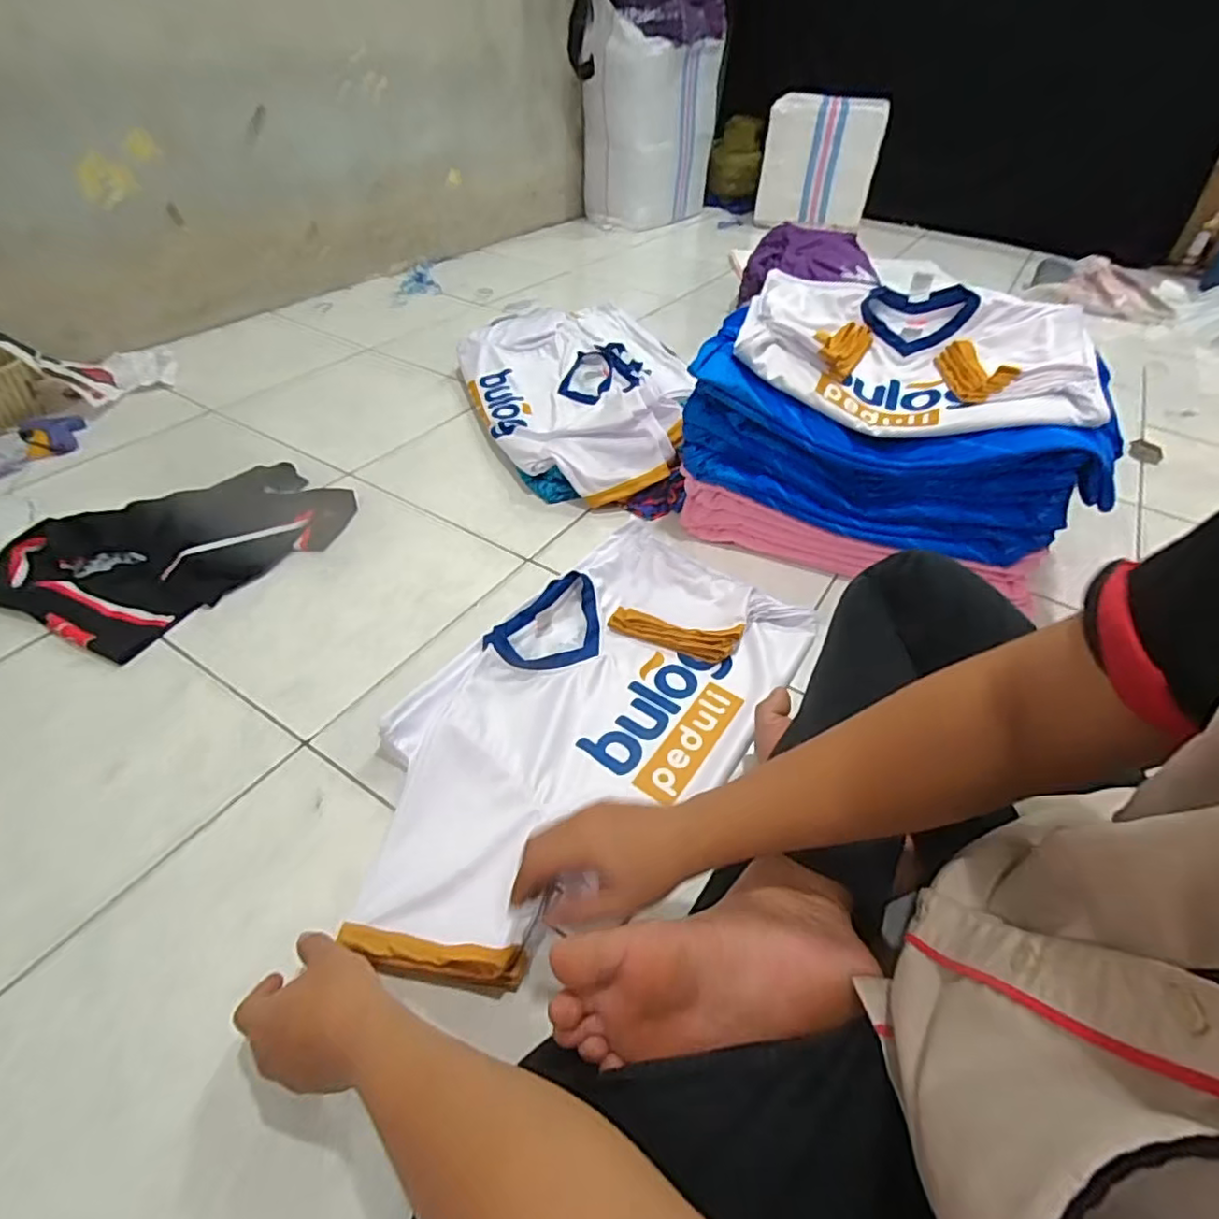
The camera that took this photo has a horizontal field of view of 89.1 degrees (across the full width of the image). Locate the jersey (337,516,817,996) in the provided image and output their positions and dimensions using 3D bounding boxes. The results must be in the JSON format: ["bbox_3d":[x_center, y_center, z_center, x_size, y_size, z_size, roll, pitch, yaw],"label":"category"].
[{"bbox_3d":[-0.018,0.115,0.719,0.342,0.045,0.619,23,47,21],"label":"jersey"}]

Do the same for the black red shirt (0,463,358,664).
[{"bbox_3d":[-0.632,-0.112,0.912,0.318,0.052,0.428,27,49,24],"label":"black red shirt"}]

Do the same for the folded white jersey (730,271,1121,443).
[{"bbox_3d":[0.426,-0.369,0.892,0.446,0.101,0.307,16,45,12],"label":"folded white jersey"}]

